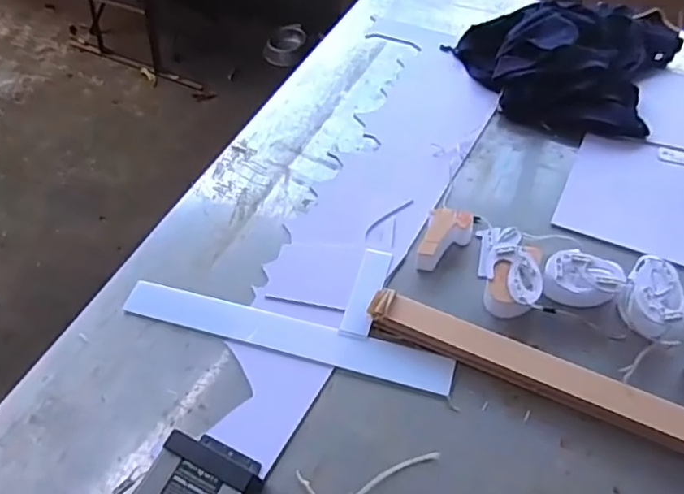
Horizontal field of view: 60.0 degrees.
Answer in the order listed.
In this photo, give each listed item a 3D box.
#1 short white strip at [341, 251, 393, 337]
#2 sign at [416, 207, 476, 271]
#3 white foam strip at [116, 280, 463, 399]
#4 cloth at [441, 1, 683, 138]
[{"bbox_3d":[0.035,0.059,0.809,0.039,0.008,0.133,11,57,14],"label":"short white strip"},{"bbox_3d":[0.144,-0.008,0.823,0.060,0.042,0.090,14,57,15],"label":"sign"},{"bbox_3d":[-0.080,0.116,0.787,0.453,0.009,0.056,12,57,15],"label":"white foam strip"},{"bbox_3d":[0.378,-0.346,1.023,0.338,0.094,0.323,21,60,20],"label":"cloth"}]

